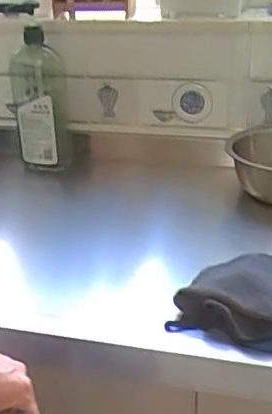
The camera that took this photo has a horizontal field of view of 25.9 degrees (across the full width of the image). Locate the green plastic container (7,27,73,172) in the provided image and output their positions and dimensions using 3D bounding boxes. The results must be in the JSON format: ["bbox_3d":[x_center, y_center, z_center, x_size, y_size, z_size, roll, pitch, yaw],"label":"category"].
[{"bbox_3d":[-0.176,-0.189,1.082,0.103,0.252,0.090,-6,27,-4],"label":"green plastic container"}]

